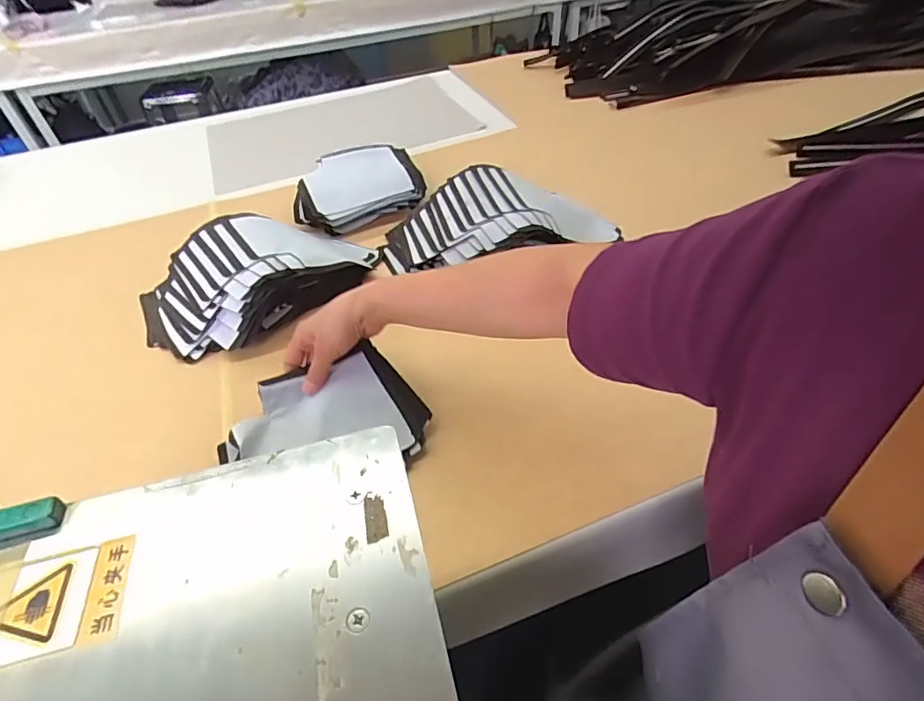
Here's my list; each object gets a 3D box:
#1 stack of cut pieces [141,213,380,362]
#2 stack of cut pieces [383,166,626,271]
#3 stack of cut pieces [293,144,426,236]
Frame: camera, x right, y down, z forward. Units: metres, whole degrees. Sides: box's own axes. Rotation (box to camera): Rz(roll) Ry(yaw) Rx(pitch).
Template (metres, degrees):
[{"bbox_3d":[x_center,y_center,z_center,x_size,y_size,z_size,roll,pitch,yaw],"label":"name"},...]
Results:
[{"bbox_3d":[-0.267,-0.110,0.665,0.306,0.080,0.196,-28,49,-21],"label":"stack of cut pieces"},{"bbox_3d":[0.052,-0.179,0.704,0.325,0.087,0.169,-11,45,-6],"label":"stack of cut pieces"},{"bbox_3d":[-0.174,-0.269,0.832,0.203,0.065,0.156,-20,47,-15],"label":"stack of cut pieces"}]

